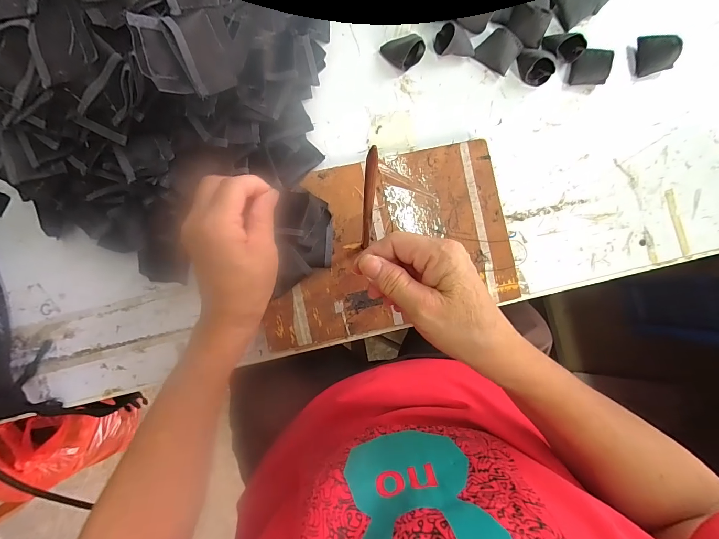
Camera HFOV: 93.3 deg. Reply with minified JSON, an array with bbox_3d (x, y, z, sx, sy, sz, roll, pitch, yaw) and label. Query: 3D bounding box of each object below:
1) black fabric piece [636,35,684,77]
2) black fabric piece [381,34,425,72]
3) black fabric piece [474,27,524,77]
[{"bbox_3d":[0.324,-0.234,0.369,0.038,0.011,0.039,9,110,35],"label":"black fabric piece"},{"bbox_3d":[0.047,-0.240,0.367,0.034,0.030,0.040,-43,89,-3],"label":"black fabric piece"},{"bbox_3d":[0.153,-0.239,0.371,0.040,0.021,0.035,35,87,1],"label":"black fabric piece"}]

